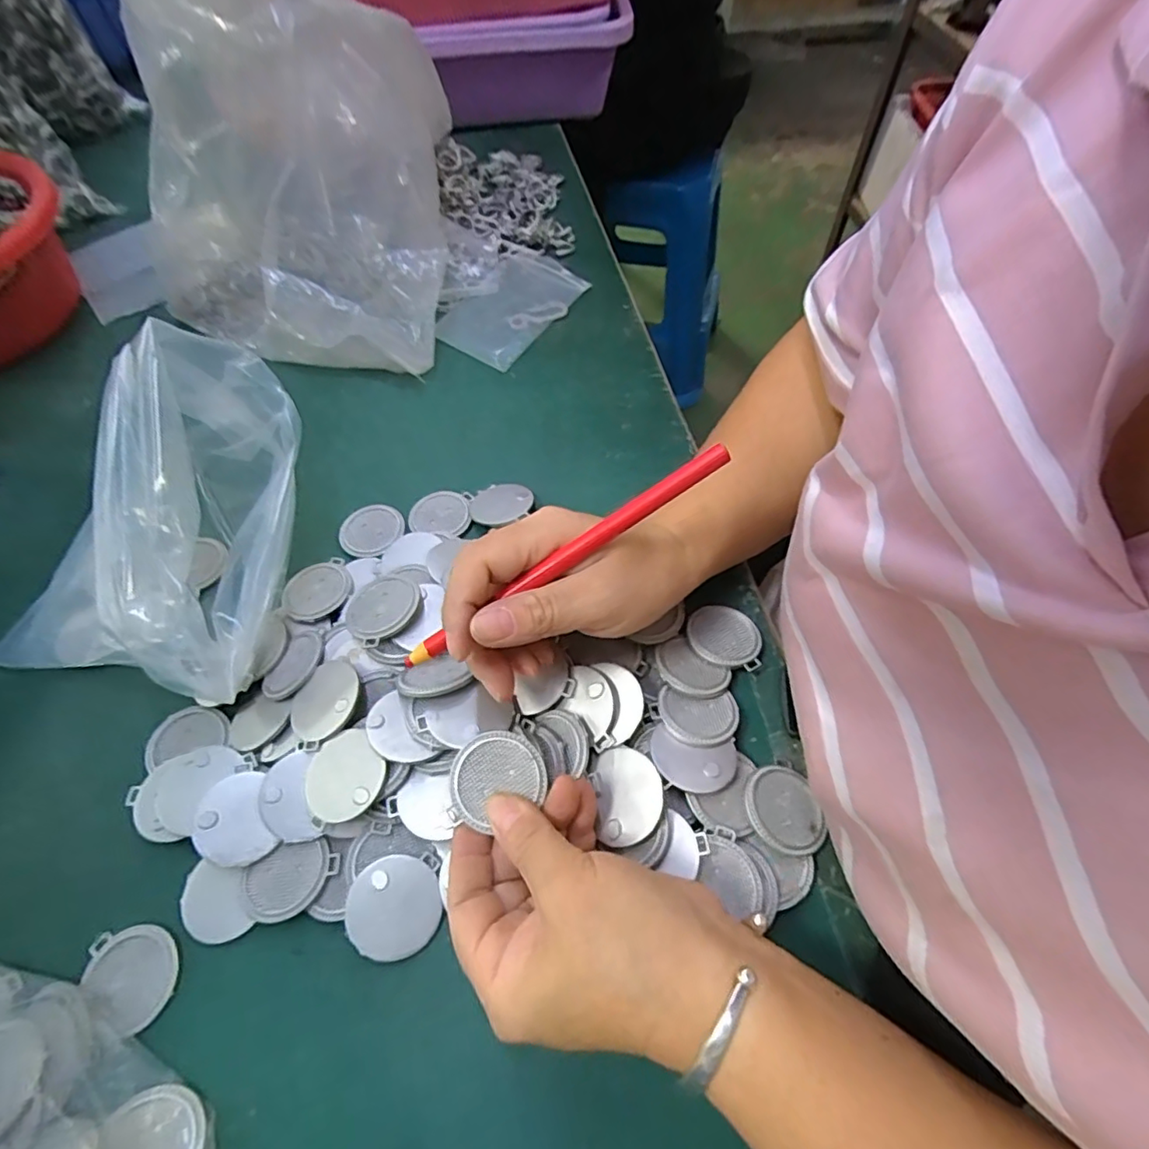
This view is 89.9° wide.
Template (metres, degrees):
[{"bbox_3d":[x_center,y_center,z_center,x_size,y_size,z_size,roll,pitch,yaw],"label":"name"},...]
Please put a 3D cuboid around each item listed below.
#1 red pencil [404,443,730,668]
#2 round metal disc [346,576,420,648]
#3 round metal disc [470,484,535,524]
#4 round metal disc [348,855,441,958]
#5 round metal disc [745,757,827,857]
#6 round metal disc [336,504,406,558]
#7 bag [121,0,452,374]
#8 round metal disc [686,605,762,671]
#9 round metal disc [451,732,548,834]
[{"bbox_3d":[-0.007,-0.006,0.243,0.157,0.006,0.008,-33,61,6],"label":"red pencil"},{"bbox_3d":[-0.101,0.017,0.305,0.039,0.004,0.037,-6,51,7],"label":"round metal disc"},{"bbox_3d":[-0.047,-0.047,0.373,0.040,0.004,0.039,-7,47,7],"label":"round metal disc"},{"bbox_3d":[-0.080,0.147,0.255,0.039,0.004,0.039,4,69,-10],"label":"round metal disc"},{"bbox_3d":[0.098,0.109,0.270,0.034,0.010,0.040,-13,59,-6],"label":"round metal disc"},{"bbox_3d":[-0.130,-0.029,0.369,0.040,0.004,0.040,-1,58,1],"label":"round metal disc"},{"bbox_3d":[-0.219,-0.289,0.407,0.221,0.218,0.181,-1,58,1],"label":"bag"},{"bbox_3d":[0.082,0.035,0.318,0.038,0.010,0.037,-1,58,1],"label":"round metal disc"},{"bbox_3d":[-0.035,0.086,0.244,0.043,0.004,0.033,-25,75,-4],"label":"round metal disc"}]

